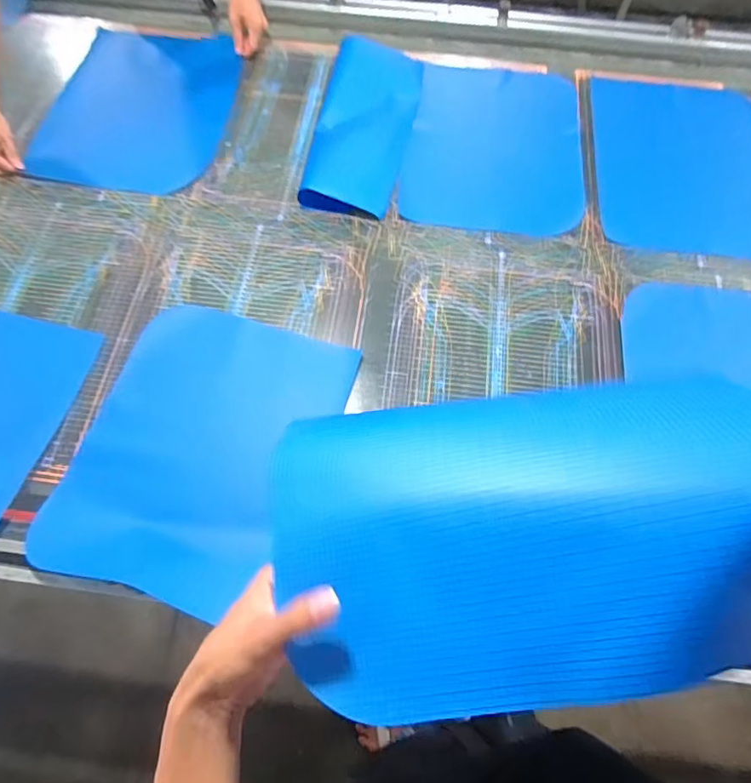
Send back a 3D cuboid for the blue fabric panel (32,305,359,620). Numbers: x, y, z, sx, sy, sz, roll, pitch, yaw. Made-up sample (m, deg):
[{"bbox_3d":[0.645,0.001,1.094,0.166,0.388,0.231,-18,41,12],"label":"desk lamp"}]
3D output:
[{"bbox_3d":[-0.269,0.073,0.766,0.361,0.035,0.444,15,67,6],"label":"blue fabric panel"}]

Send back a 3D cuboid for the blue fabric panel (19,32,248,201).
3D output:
[{"bbox_3d":[-0.516,-0.623,1.097,0.386,0.055,0.460,6,66,2],"label":"blue fabric panel"}]

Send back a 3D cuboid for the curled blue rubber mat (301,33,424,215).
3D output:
[{"bbox_3d":[-0.021,-0.585,1.070,0.201,0.053,0.528,8,67,3],"label":"curled blue rubber mat"}]

